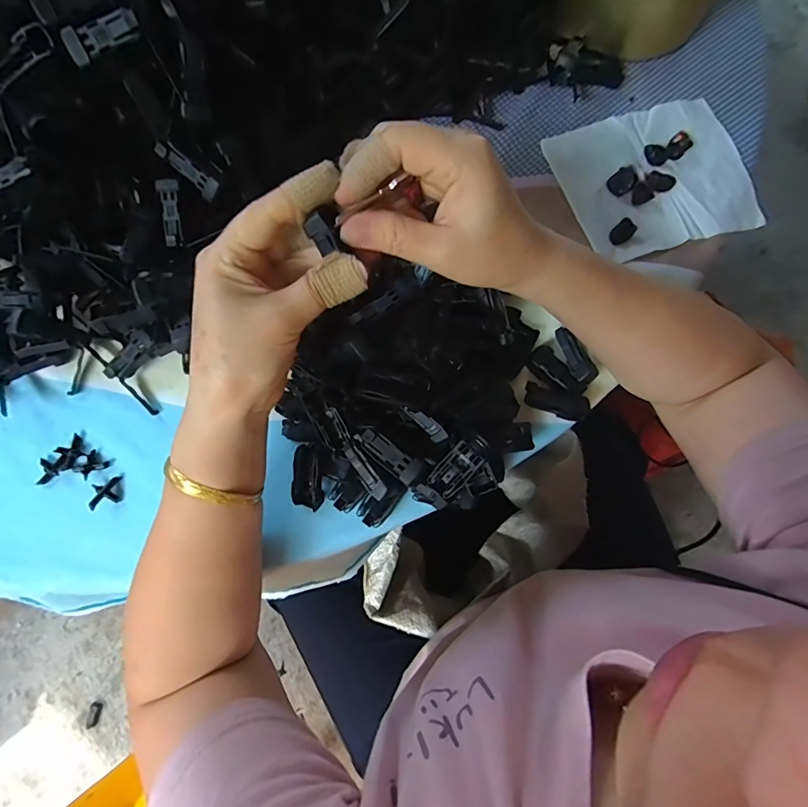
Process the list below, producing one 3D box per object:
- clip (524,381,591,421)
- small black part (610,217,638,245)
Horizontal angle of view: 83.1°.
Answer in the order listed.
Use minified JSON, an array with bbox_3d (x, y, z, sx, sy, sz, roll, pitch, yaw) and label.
[{"bbox_3d":[0.115,-0.003,0.345,0.046,0.016,0.018,20,77,5],"label":"clip"},{"bbox_3d":[0.180,-0.141,0.374,0.021,0.011,0.015,-42,79,-9],"label":"small black part"}]

